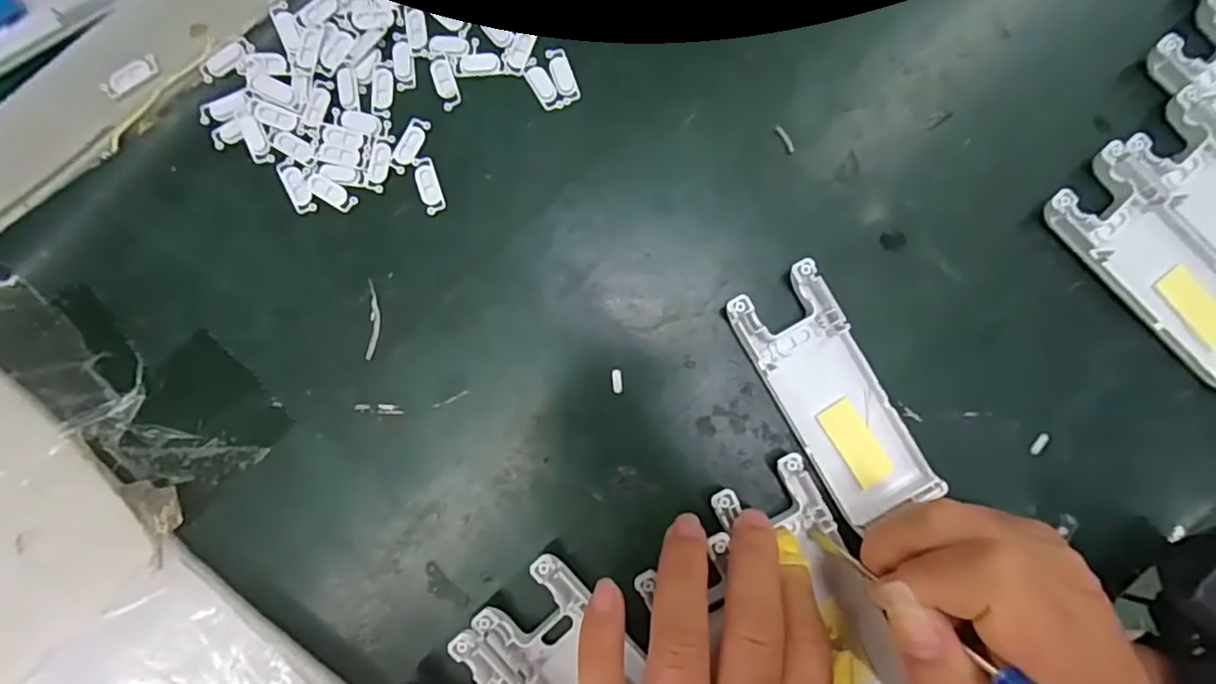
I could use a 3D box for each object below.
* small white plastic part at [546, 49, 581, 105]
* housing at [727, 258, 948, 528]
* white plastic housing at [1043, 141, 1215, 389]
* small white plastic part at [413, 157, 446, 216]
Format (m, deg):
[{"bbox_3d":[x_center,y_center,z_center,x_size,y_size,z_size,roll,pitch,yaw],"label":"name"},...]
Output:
[{"bbox_3d":[-0.019,-0.111,0.250,0.009,0.004,0.023,-18,86,-2],"label":"small white plastic part"},{"bbox_3d":[0.090,0.021,0.240,0.040,0.012,0.102,-30,86,-3],"label":"housing"},{"bbox_3d":[0.226,-0.030,0.243,0.040,0.011,0.103,-42,87,-3],"label":"white plastic housing"},{"bbox_3d":[-0.073,-0.064,0.245,0.009,0.004,0.024,-18,86,-2],"label":"small white plastic part"}]

